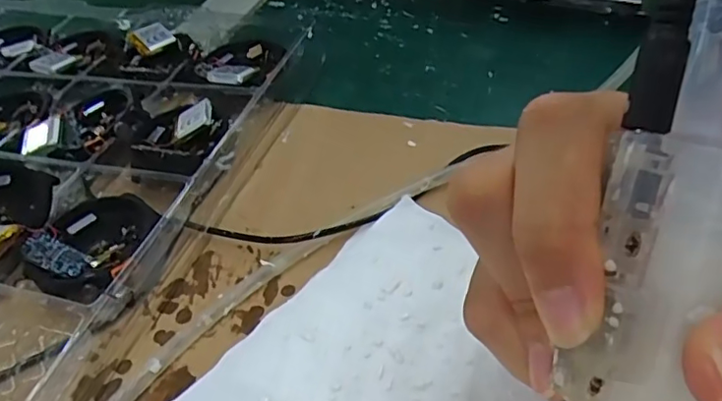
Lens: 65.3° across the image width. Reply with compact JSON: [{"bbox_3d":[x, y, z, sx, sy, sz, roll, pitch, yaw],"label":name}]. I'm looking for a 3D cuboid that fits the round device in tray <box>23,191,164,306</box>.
[{"bbox_3d":[-0.111,0.020,0.237,0.043,0.019,0.051,10,46,12],"label":"round device in tray"}]

